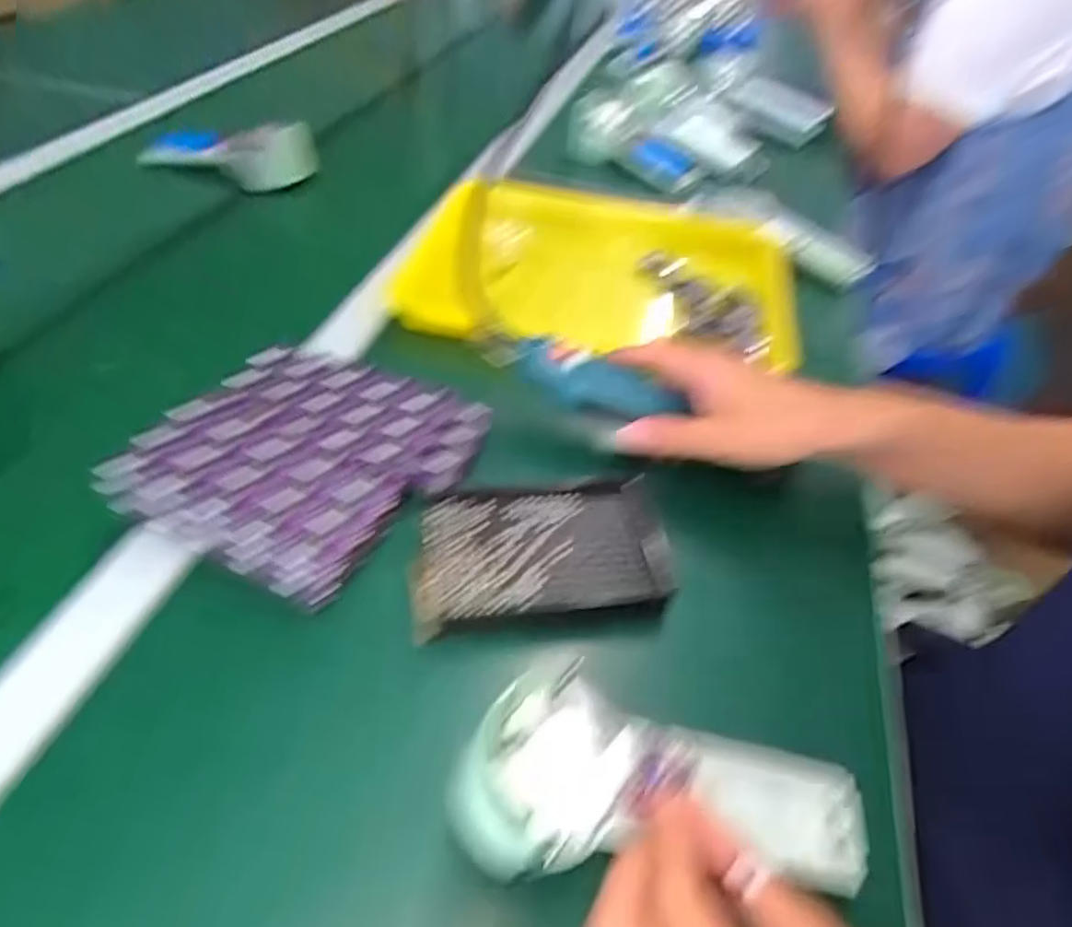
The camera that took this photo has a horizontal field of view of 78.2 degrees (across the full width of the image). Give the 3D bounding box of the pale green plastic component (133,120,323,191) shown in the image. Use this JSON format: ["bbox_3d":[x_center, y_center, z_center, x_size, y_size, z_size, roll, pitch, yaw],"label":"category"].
[{"bbox_3d":[-0.330,-0.331,0.706,0.174,0.073,0.034,-2,46,-9],"label":"pale green plastic component"}]

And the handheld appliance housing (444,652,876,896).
[{"bbox_3d":[0.057,0.131,0.269,0.181,0.027,0.067,15,44,-14],"label":"handheld appliance housing"}]

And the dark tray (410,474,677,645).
[{"bbox_3d":[0.007,0.052,0.390,0.155,0.012,0.097,-2,46,-9],"label":"dark tray"}]

